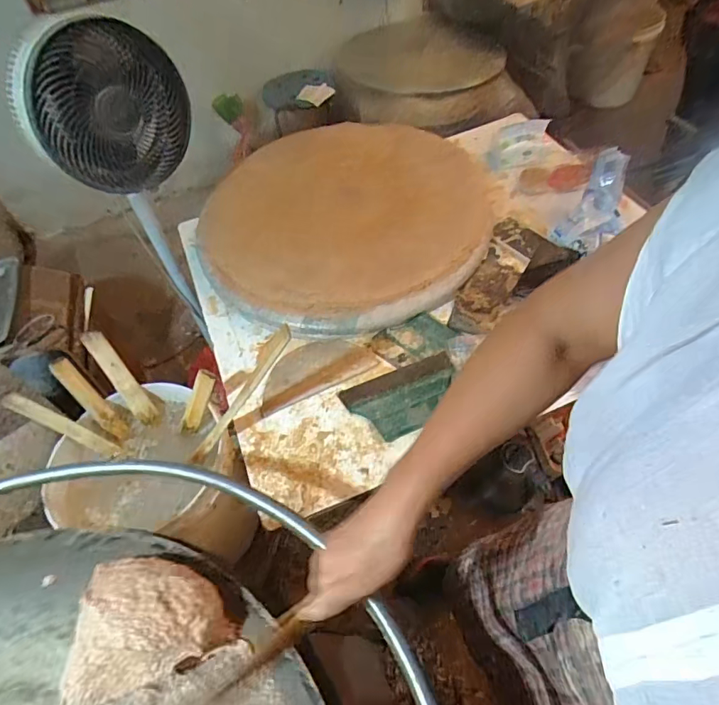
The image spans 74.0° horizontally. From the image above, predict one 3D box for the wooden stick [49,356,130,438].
[{"bbox_3d":[-0.462,0.080,0.825,0.036,0.170,0.016,-43,26,-23],"label":"wooden stick"}]

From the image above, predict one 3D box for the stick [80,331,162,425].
[{"bbox_3d":[-0.414,0.047,0.835,0.040,0.196,0.016,-34,27,-18],"label":"stick"}]

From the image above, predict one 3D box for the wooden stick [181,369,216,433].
[{"bbox_3d":[-0.276,0.089,0.812,0.022,0.139,0.029,-5,42,-47],"label":"wooden stick"}]

